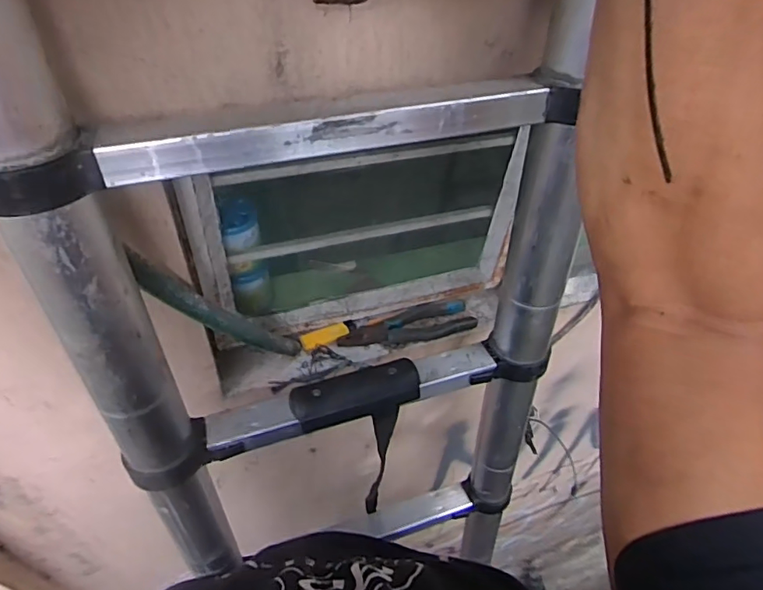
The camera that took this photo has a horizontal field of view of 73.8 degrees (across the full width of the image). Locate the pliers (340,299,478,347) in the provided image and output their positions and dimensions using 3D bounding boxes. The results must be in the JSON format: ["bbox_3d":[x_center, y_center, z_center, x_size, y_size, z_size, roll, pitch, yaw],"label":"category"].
[{"bbox_3d":[0.036,0.042,0.728,0.192,0.019,0.056,-10,50,-15],"label":"pliers"}]

